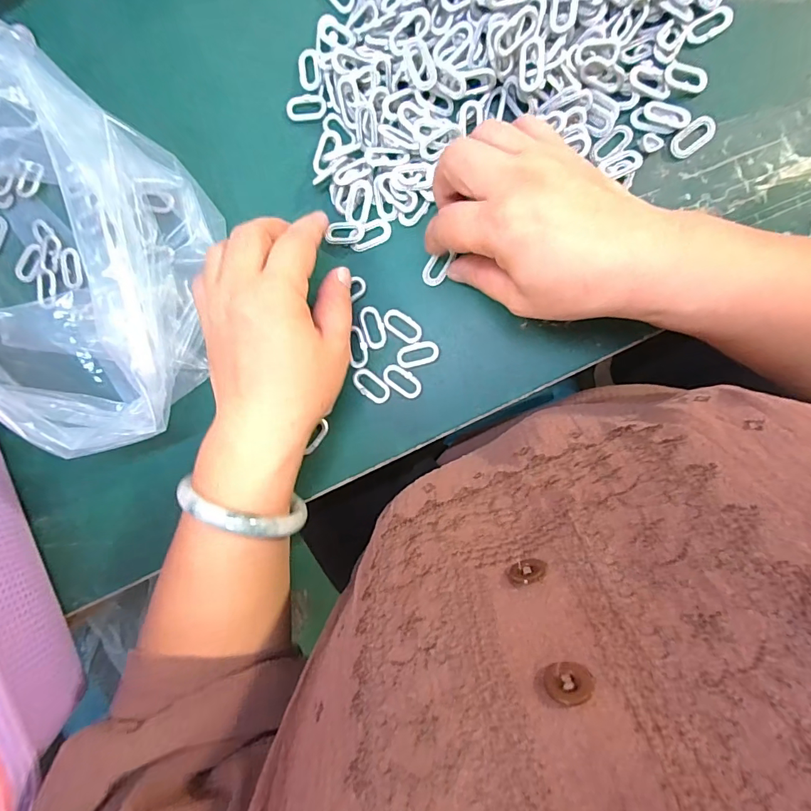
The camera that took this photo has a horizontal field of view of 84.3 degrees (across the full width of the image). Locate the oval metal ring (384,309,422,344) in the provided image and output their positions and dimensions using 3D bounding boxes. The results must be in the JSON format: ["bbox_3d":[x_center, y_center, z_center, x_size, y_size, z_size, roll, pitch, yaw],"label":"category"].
[{"bbox_3d":[-0.002,-0.050,0.279,0.027,0.004,0.013,34,95,3],"label":"oval metal ring"}]

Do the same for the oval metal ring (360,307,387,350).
[{"bbox_3d":[-0.020,-0.049,0.281,0.013,0.004,0.027,-20,90,6],"label":"oval metal ring"}]

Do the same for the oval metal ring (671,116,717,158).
[{"bbox_3d":[0.167,-0.155,0.259,0.027,0.005,0.014,-38,89,6],"label":"oval metal ring"}]

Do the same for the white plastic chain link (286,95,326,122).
[{"bbox_3d":[-0.062,-0.188,0.283,0.026,0.004,0.014,1,93,6],"label":"white plastic chain link"}]

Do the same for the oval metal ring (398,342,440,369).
[{"bbox_3d":[0.008,-0.032,0.279,0.026,0.004,0.014,-15,91,6],"label":"oval metal ring"}]

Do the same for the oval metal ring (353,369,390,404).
[{"bbox_3d":[-0.022,-0.012,0.282,0.026,0.004,0.014,37,95,3],"label":"oval metal ring"}]

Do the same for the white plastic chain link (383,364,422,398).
[{"bbox_3d":[-0.002,-0.015,0.280,0.026,0.004,0.014,38,95,3],"label":"white plastic chain link"}]

